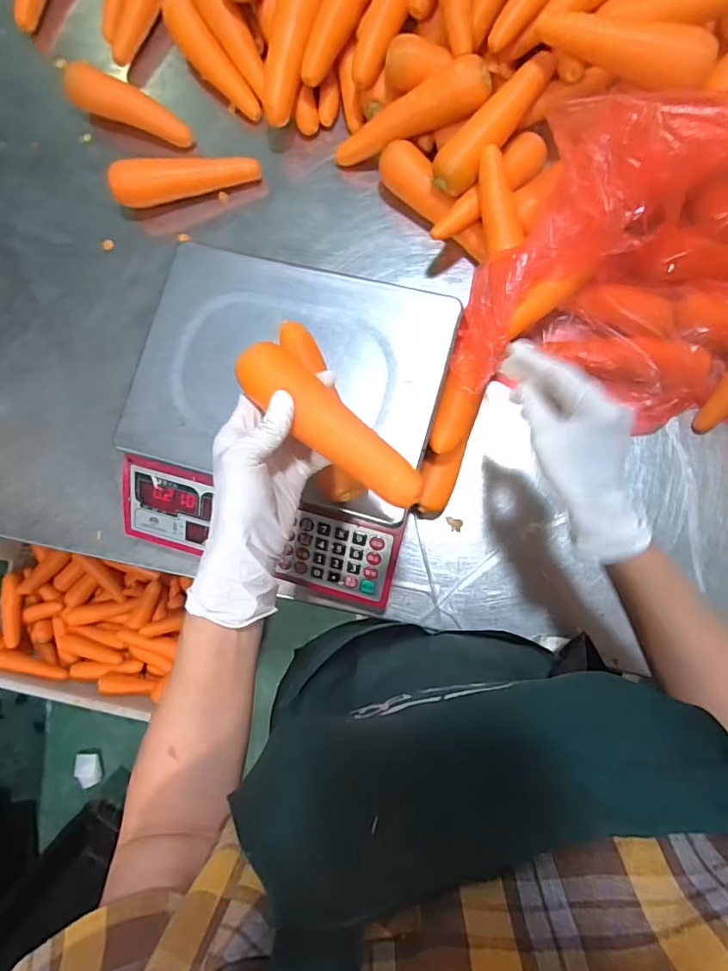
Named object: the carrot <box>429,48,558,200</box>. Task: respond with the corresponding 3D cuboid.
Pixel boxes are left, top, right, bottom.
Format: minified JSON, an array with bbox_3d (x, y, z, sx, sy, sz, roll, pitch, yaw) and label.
[{"bbox_3d":[0.136,-0.380,0.523,0.046,0.034,0.153,41,89,10],"label":"carrot"}]

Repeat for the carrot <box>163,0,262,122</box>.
[{"bbox_3d":[-0.189,-0.533,0.631,0.038,0.030,0.180,-38,93,2],"label":"carrot"}]

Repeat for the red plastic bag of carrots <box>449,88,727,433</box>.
[{"bbox_3d":[0.368,-0.181,0.448,0.494,0.141,0.289,16,85,9],"label":"red plastic bag of carrots"}]

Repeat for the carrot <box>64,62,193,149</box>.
[{"bbox_3d":[-0.303,-0.482,0.641,0.173,0.054,0.040,25,87,9],"label":"carrot"}]

